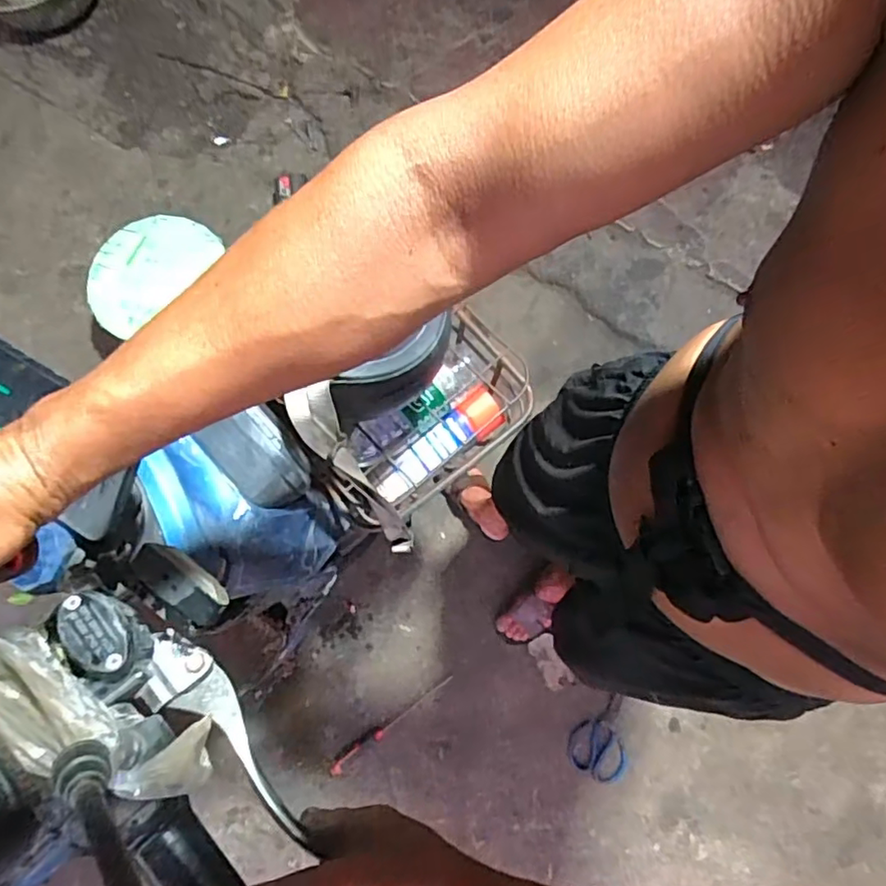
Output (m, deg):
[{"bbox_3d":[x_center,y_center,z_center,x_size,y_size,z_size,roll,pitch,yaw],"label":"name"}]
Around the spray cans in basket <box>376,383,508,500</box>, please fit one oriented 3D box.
[{"bbox_3d":[-0.007,0.002,0.764,0.189,0.050,0.052,-37,77,-11],"label":"spray cans in basket"}]

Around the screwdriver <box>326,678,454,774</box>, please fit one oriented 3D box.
[{"bbox_3d":[-0.110,0.581,1.235,0.304,0.023,0.028,-36,77,-11],"label":"screwdriver"}]

